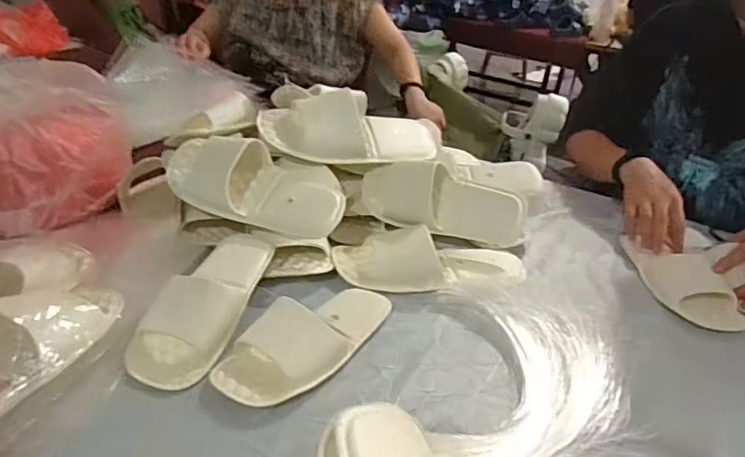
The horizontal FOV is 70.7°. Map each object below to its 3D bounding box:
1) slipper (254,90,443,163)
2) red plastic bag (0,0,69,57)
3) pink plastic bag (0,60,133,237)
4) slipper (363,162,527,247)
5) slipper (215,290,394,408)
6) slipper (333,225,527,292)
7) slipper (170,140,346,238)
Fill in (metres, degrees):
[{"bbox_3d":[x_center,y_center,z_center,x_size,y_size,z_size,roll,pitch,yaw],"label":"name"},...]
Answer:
[{"bbox_3d":[-0.027,-0.156,0.795,0.280,0.088,0.111,0,31,-10],"label":"slipper"},{"bbox_3d":[-0.968,-0.562,1.489,0.115,0.104,0.185,27,36,32],"label":"red plastic bag"},{"bbox_3d":[-0.484,-0.113,0.727,0.215,0.190,0.238,16,32,17],"label":"pink plastic bag"},{"bbox_3d":[0.106,-0.040,0.772,0.246,0.100,0.070,14,7,3],"label":"slipper"},{"bbox_3d":[-0.063,0.114,0.583,0.094,0.042,0.230,28,37,33],"label":"slipper"},{"bbox_3d":[0.084,0.033,0.724,0.263,0.057,0.108,2,30,-6],"label":"slipper"},{"bbox_3d":[-0.160,-0.064,0.717,0.253,0.094,0.103,20,31,-1],"label":"slipper"}]

